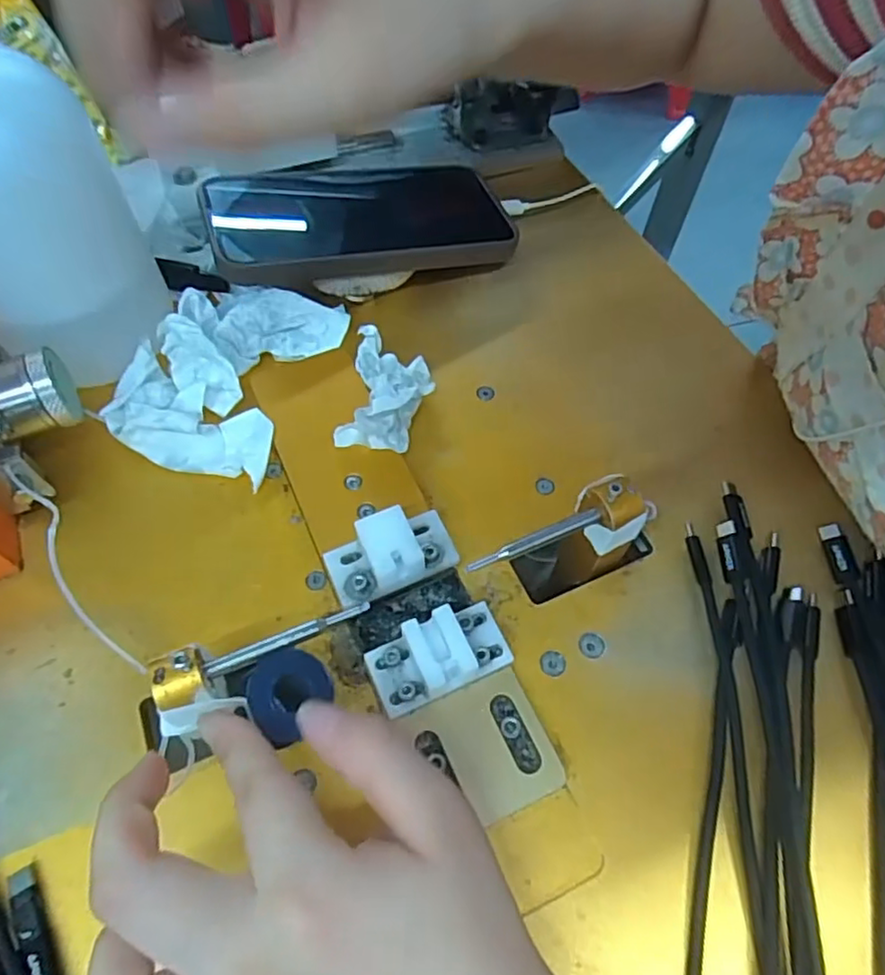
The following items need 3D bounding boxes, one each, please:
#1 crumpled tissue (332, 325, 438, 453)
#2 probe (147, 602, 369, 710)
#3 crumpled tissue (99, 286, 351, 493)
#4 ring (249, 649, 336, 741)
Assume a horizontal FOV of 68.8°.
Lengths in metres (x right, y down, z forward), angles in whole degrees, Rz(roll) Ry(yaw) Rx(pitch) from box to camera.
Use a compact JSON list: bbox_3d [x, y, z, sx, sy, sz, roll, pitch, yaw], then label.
[{"bbox_3d":[-0.026,-0.044,0.301,0.038,0.031,0.063,8,60,1],"label":"crumpled tissue"},{"bbox_3d":[-0.059,0.054,0.212,0.070,0.011,0.016,-15,63,-12],"label":"probe"},{"bbox_3d":[-0.103,-0.056,0.309,0.081,0.035,0.103,24,62,9],"label":"crumpled tissue"},{"bbox_3d":[-0.052,0.068,0.218,0.027,0.011,0.026,0,58,0],"label":"ring"}]

